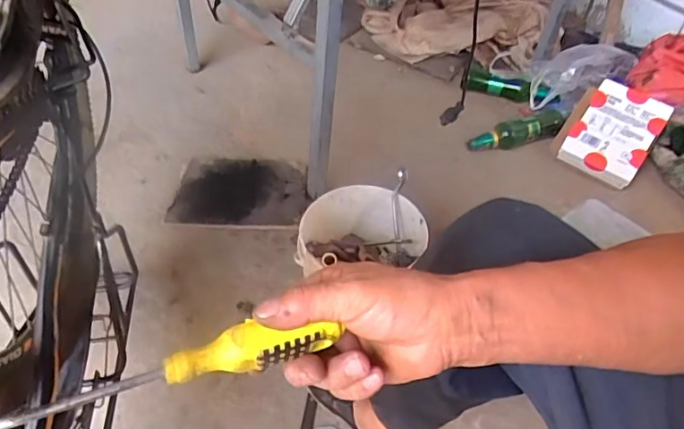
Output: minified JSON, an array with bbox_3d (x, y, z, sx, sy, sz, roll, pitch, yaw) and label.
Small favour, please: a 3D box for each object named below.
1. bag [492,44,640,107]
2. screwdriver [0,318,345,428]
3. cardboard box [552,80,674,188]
[{"bbox_3d":[0.561,-0.366,1.262,0.348,0.130,0.159,-4,47,11],"label":"bag"},{"bbox_3d":[-0.118,0.091,0.270,0.237,0.022,0.023,-11,50,-20],"label":"screwdriver"},{"bbox_3d":[0.619,-0.192,1.170,0.189,0.038,0.237,33,84,18],"label":"cardboard box"}]

